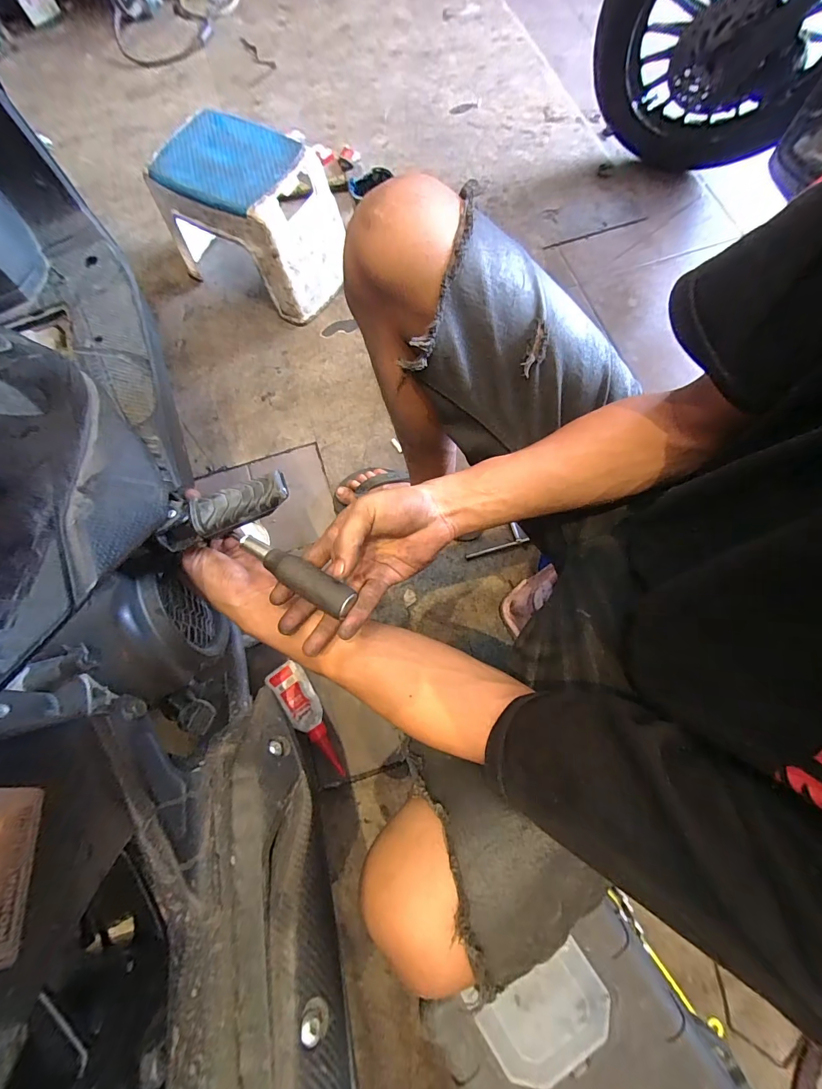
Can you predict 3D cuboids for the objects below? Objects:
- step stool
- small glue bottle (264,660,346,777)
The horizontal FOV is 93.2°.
[{"bbox_3d":[-0.322,-0.661,0.808,0.337,0.194,0.262,32,78,10],"label":"step stool"},{"bbox_3d":[-0.154,0.276,0.615,0.051,0.035,0.186,-38,77,-8],"label":"small glue bottle"}]

